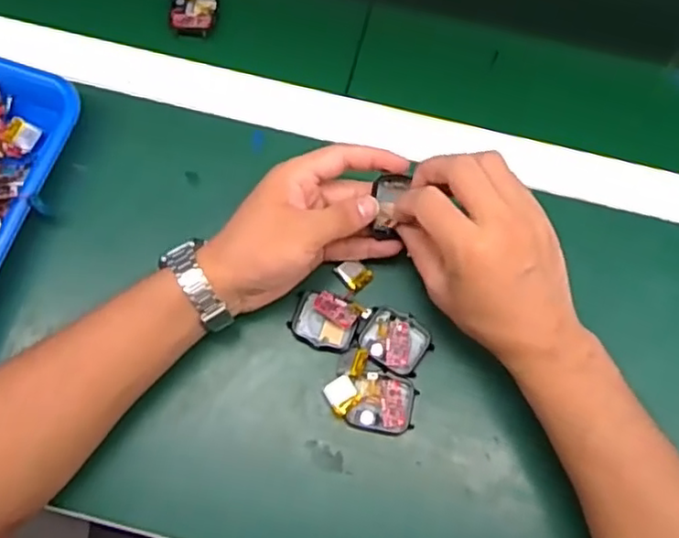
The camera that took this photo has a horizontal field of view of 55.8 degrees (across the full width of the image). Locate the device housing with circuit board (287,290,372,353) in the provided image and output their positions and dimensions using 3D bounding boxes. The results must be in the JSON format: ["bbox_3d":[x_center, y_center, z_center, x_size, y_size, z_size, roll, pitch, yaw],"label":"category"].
[{"bbox_3d":[-0.009,0.037,0.445,0.048,0.014,0.038,21,73,5],"label":"device housing with circuit board"}]

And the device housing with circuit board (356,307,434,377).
[{"bbox_3d":[0.039,0.049,0.442,0.046,0.008,0.038,30,74,8],"label":"device housing with circuit board"}]

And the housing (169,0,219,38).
[{"bbox_3d":[-0.120,-0.217,0.525,0.038,0.013,0.049,2,72,-1],"label":"housing"}]

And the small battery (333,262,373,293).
[{"bbox_3d":[0.011,0.003,0.456,0.019,0.006,0.022,-36,77,-12],"label":"small battery"}]

